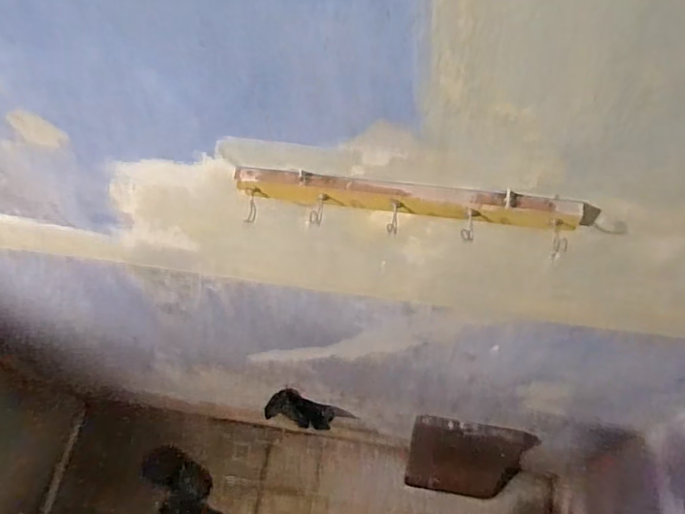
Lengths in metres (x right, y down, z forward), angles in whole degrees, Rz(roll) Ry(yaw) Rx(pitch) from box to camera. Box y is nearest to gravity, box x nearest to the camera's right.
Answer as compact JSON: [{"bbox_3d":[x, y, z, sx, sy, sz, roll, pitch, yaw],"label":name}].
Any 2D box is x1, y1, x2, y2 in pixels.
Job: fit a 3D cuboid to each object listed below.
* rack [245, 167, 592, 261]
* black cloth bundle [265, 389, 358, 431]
[{"bbox_3d":[0.080,-0.054,0.676,0.420,0.062,0.049,7,63,6],"label":"rack"},{"bbox_3d":[-0.102,0.463,1.719,0.277,0.269,0.065,11,64,8],"label":"black cloth bundle"}]

